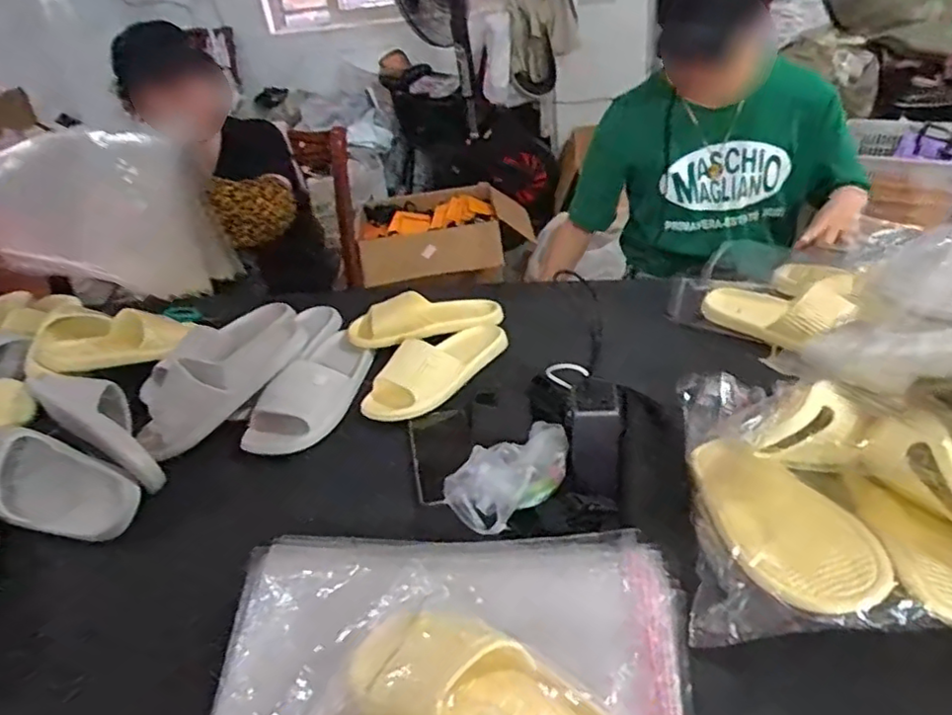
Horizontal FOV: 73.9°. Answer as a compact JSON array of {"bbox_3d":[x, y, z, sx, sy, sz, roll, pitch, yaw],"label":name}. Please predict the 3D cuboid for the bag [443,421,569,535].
[{"bbox_3d":[0.041,0.118,0.691,0.152,0.055,0.085,-33,42,-32],"label":"bag"}]

